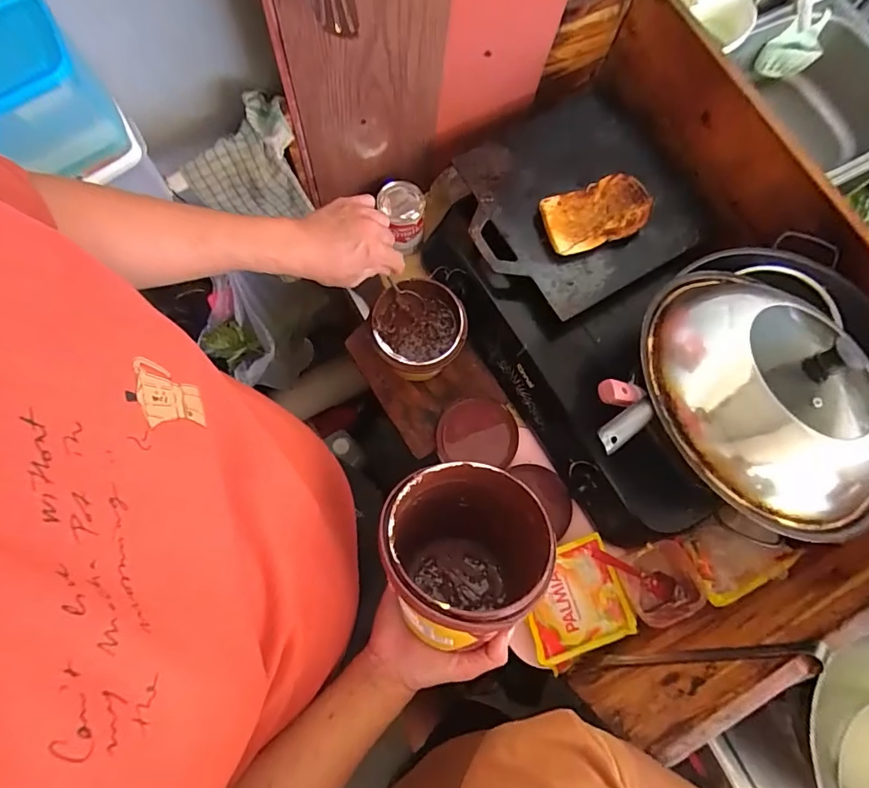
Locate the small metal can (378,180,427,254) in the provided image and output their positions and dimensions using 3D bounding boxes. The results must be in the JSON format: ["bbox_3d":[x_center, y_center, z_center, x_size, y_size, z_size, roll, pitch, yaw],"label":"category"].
[{"bbox_3d":[-0.047,-0.287,0.782,0.064,0.098,0.072,-28,78,-8],"label":"small metal can"}]

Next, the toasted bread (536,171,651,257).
[{"bbox_3d":[0.226,-0.249,0.672,0.153,0.029,0.084,-18,77,-6],"label":"toasted bread"}]

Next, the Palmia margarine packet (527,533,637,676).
[{"bbox_3d":[0.196,0.292,0.681,0.138,0.019,0.143,-17,77,-6],"label":"Palmia margarine packet"}]

